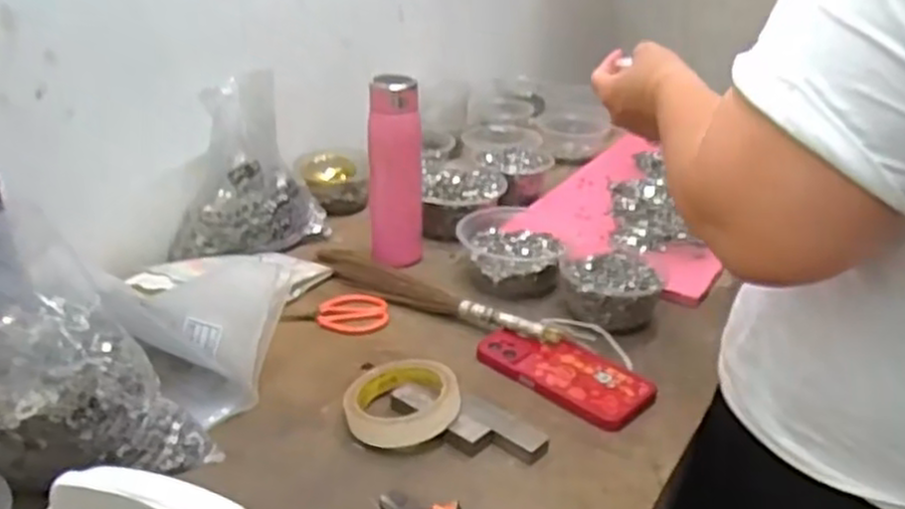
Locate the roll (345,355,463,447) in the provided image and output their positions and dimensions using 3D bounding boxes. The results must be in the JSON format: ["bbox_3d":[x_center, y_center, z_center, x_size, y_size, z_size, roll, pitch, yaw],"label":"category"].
[{"bbox_3d":[-0.042,0.125,0.683,0.096,0.035,0.096,1,27,0],"label":"roll"}]

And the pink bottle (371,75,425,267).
[{"bbox_3d":[-0.065,-0.093,0.898,0.060,0.202,0.051,2,27,2],"label":"pink bottle"}]

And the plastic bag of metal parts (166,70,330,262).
[{"bbox_3d":[-0.240,-0.102,0.929,0.093,0.185,0.178,22,33,35],"label":"plastic bag of metal parts"}]

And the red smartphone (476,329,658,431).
[{"bbox_3d":[0.102,0.111,0.747,0.167,0.010,0.088,22,33,35],"label":"red smartphone"}]

